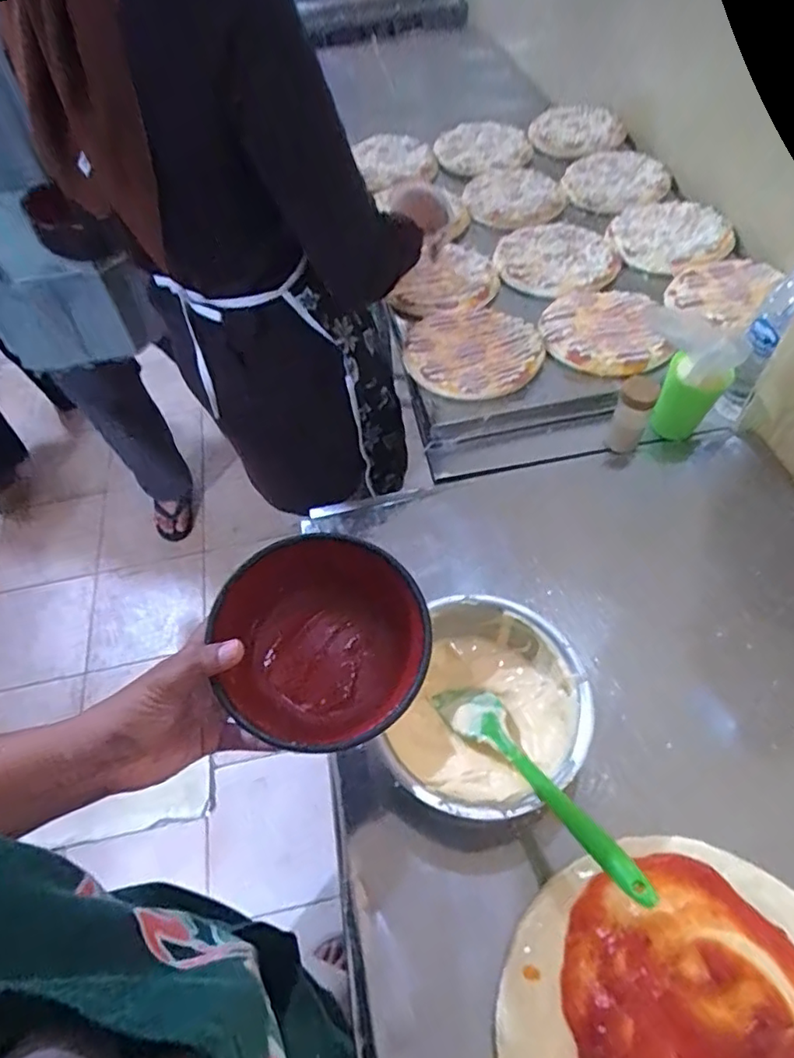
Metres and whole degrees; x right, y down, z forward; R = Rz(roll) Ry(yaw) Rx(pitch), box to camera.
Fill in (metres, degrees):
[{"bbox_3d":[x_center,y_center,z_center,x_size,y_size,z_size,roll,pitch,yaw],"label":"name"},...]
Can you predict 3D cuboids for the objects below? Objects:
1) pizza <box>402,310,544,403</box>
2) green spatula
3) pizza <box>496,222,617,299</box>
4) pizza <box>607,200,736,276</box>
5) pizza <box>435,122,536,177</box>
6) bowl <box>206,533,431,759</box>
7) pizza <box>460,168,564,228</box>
[{"bbox_3d":[0.114,-0.268,0.895,0.197,0.022,0.201,0,55,6],"label":"pizza"},{"bbox_3d":[0.109,0.199,0.491,0.048,0.014,0.254,-29,26,-15],"label":"green spatula"},{"bbox_3d":[0.279,-0.478,1.042,0.209,0.006,0.234,-9,55,-1],"label":"pizza"},{"bbox_3d":[0.479,-0.527,1.061,0.200,0.023,0.220,-3,55,4],"label":"pizza"},{"bbox_3d":[0.187,-0.828,1.288,0.204,0.015,0.213,-9,55,-1],"label":"pizza"},{"bbox_3d":[-0.050,0.080,0.414,0.142,0.086,0.130,-3,55,4],"label":"bowl"},{"bbox_3d":[0.233,-0.657,1.175,0.183,0.023,0.214,16,58,16],"label":"pizza"}]

